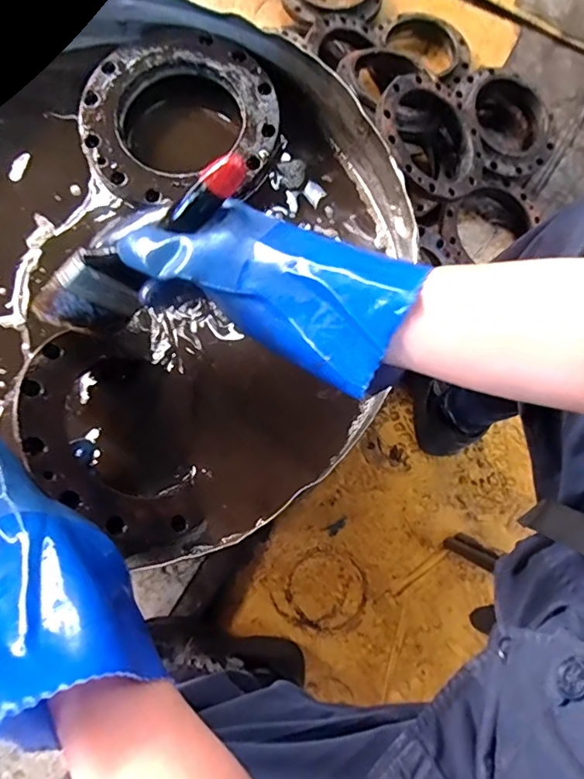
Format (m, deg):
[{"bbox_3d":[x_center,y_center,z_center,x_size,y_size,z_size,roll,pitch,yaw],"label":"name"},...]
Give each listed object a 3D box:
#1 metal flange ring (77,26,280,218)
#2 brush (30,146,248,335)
[{"bbox_3d":[-0.120,-0.286,0.539,0.198,0.021,0.197,0,80,-2],"label":"metal flange ring"},{"bbox_3d":[-0.112,-0.106,0.392,0.203,0.057,0.034,-31,74,23],"label":"brush"}]

